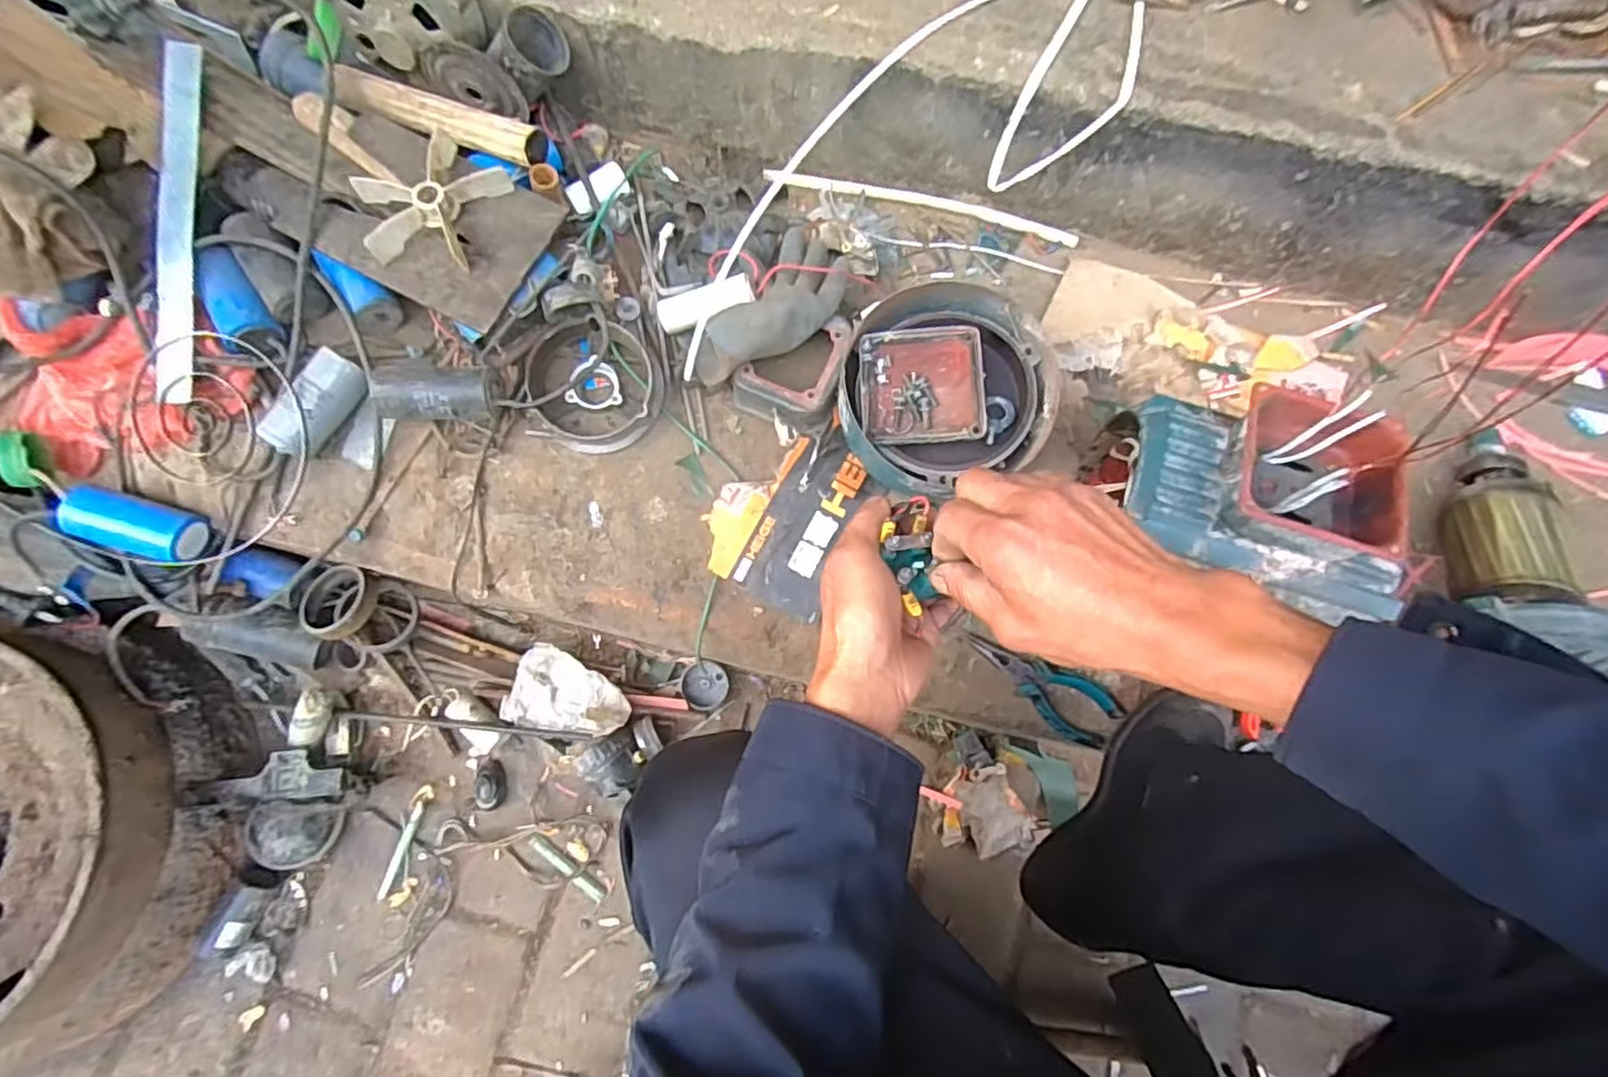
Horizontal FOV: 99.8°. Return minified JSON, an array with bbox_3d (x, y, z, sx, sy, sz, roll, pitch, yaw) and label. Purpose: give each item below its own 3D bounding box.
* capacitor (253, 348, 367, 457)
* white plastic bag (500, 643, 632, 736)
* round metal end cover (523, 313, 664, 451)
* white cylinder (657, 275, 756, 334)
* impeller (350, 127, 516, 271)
[{"bbox_3d":[-0.463,-0.127,0.641,0.046,0.037,0.104,33,78,7],"label":"capacitor"},{"bbox_3d":[-0.261,0.167,0.747,0.139,0.068,0.087,6,76,0],"label":"white plastic bag"},{"bbox_3d":[-0.206,-0.154,0.669,0.123,0.050,0.125,0,76,-1],"label":"round metal end cover"},{"bbox_3d":[-0.098,-0.233,0.670,0.098,0.023,0.030,-12,76,21],"label":"white cylinder"},{"bbox_3d":[-0.344,-0.307,0.625,0.113,0.028,0.133,34,78,7],"label":"impeller"}]

